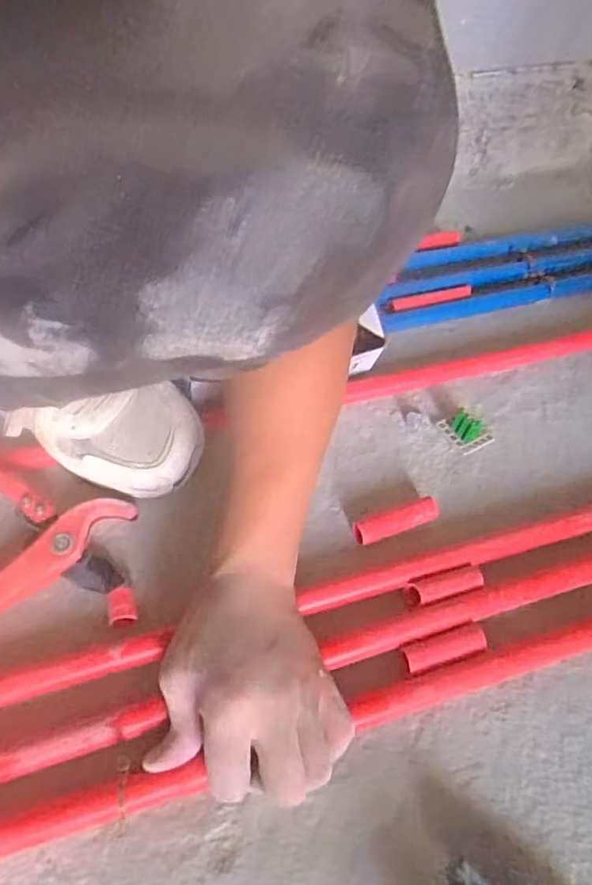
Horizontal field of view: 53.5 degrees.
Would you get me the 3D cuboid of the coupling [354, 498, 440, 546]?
[{"bbox_3d":[0.081,0.064,0.483,0.071,0.015,0.023,-17,57,-15],"label":"coupling"}]

